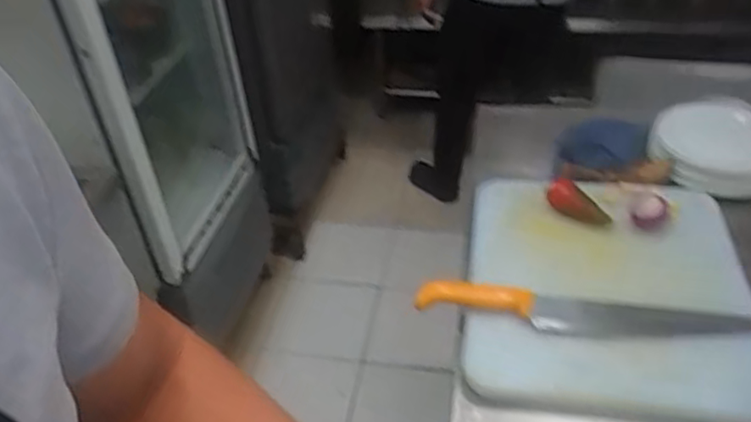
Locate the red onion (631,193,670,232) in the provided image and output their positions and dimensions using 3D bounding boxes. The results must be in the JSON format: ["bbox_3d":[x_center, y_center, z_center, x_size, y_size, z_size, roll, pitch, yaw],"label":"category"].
[{"bbox_3d":[0.382,0.003,0.871,0.048,0.041,0.046,17,43,24],"label":"red onion"}]

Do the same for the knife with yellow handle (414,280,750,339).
[{"bbox_3d":[0.241,0.121,0.740,0.380,0.028,0.055,3,39,9],"label":"knife with yellow handle"}]

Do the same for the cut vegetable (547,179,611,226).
[{"bbox_3d":[0.294,-0.008,0.906,0.094,0.029,0.035,38,53,21],"label":"cut vegetable"}]

